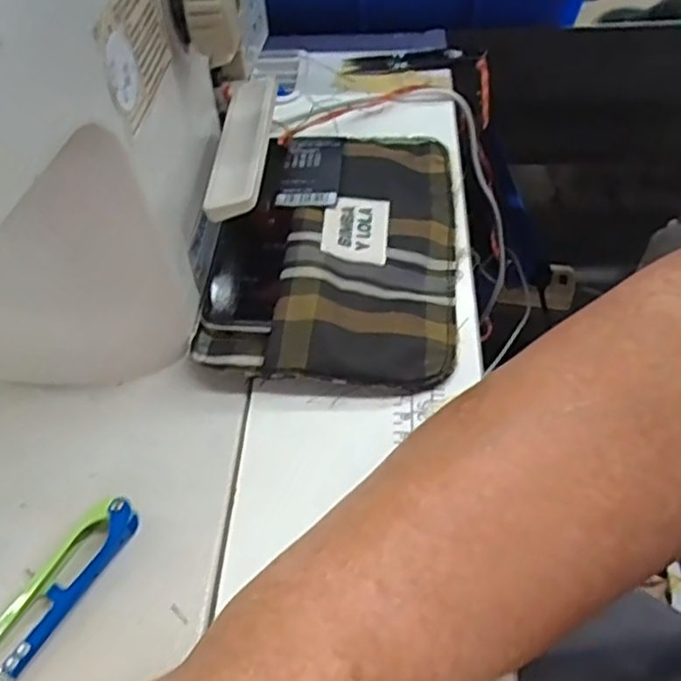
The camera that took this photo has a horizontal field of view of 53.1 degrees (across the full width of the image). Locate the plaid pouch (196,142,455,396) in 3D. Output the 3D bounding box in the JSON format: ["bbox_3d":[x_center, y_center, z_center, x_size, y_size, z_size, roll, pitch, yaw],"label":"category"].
[{"bbox_3d":[-0.001,-0.054,0.364,0.123,0.022,0.184,2,49,6],"label":"plaid pouch"}]

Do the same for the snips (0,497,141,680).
[{"bbox_3d":[-0.112,0.100,0.248,0.024,0.008,0.100,22,54,22],"label":"snips"}]

